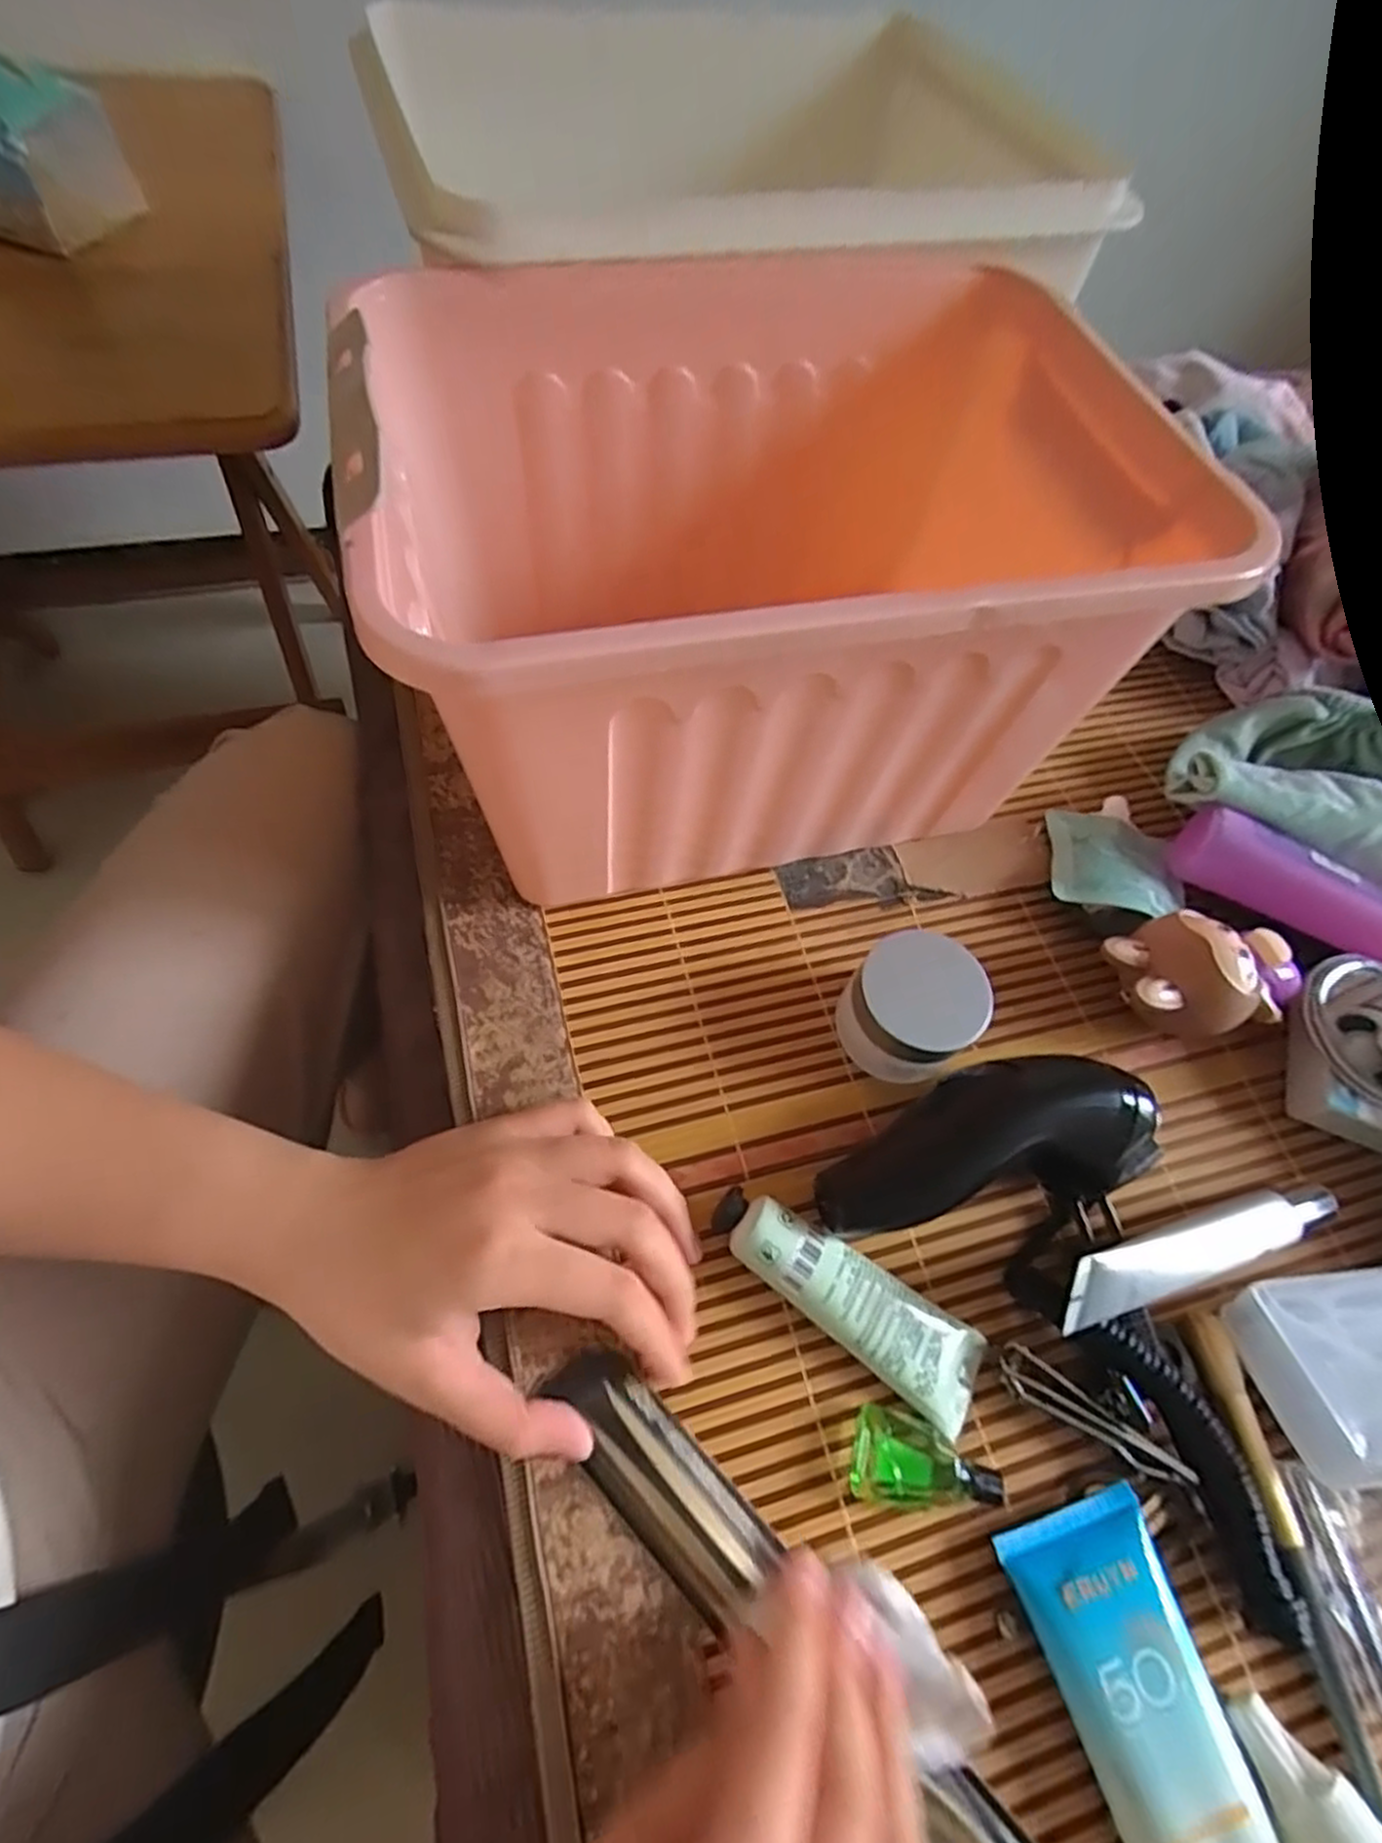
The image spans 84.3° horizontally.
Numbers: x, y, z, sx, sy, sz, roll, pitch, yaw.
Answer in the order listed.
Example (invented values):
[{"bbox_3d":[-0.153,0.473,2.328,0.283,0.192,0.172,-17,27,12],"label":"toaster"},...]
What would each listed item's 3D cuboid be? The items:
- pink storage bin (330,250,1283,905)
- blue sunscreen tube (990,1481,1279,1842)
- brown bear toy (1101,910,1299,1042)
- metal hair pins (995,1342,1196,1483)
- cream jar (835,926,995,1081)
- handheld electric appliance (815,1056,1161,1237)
[{"bbox_3d":[0.041,-0.140,0.342,0.318,0.185,0.219,-10,63,-10],"label":"pink storage bin"},{"bbox_3d":[0.143,0.248,0.234,0.047,0.018,0.112,-13,64,-12],"label":"blue sunscreen tube"},{"bbox_3d":[0.227,0.025,0.343,0.083,0.053,0.052,-16,64,-13],"label":"brown bear toy"},{"bbox_3d":[0.143,0.179,0.273,0.070,0.014,0.013,33,64,13],"label":"metal hair pins"},{"bbox_3d":[0.094,0.037,0.327,0.051,0.043,0.053,2,61,-4],"label":"cream jar"},{"bbox_3d":[0.112,0.088,0.300,0.132,0.047,0.051,-9,63,-10],"label":"handheld electric appliance"}]

